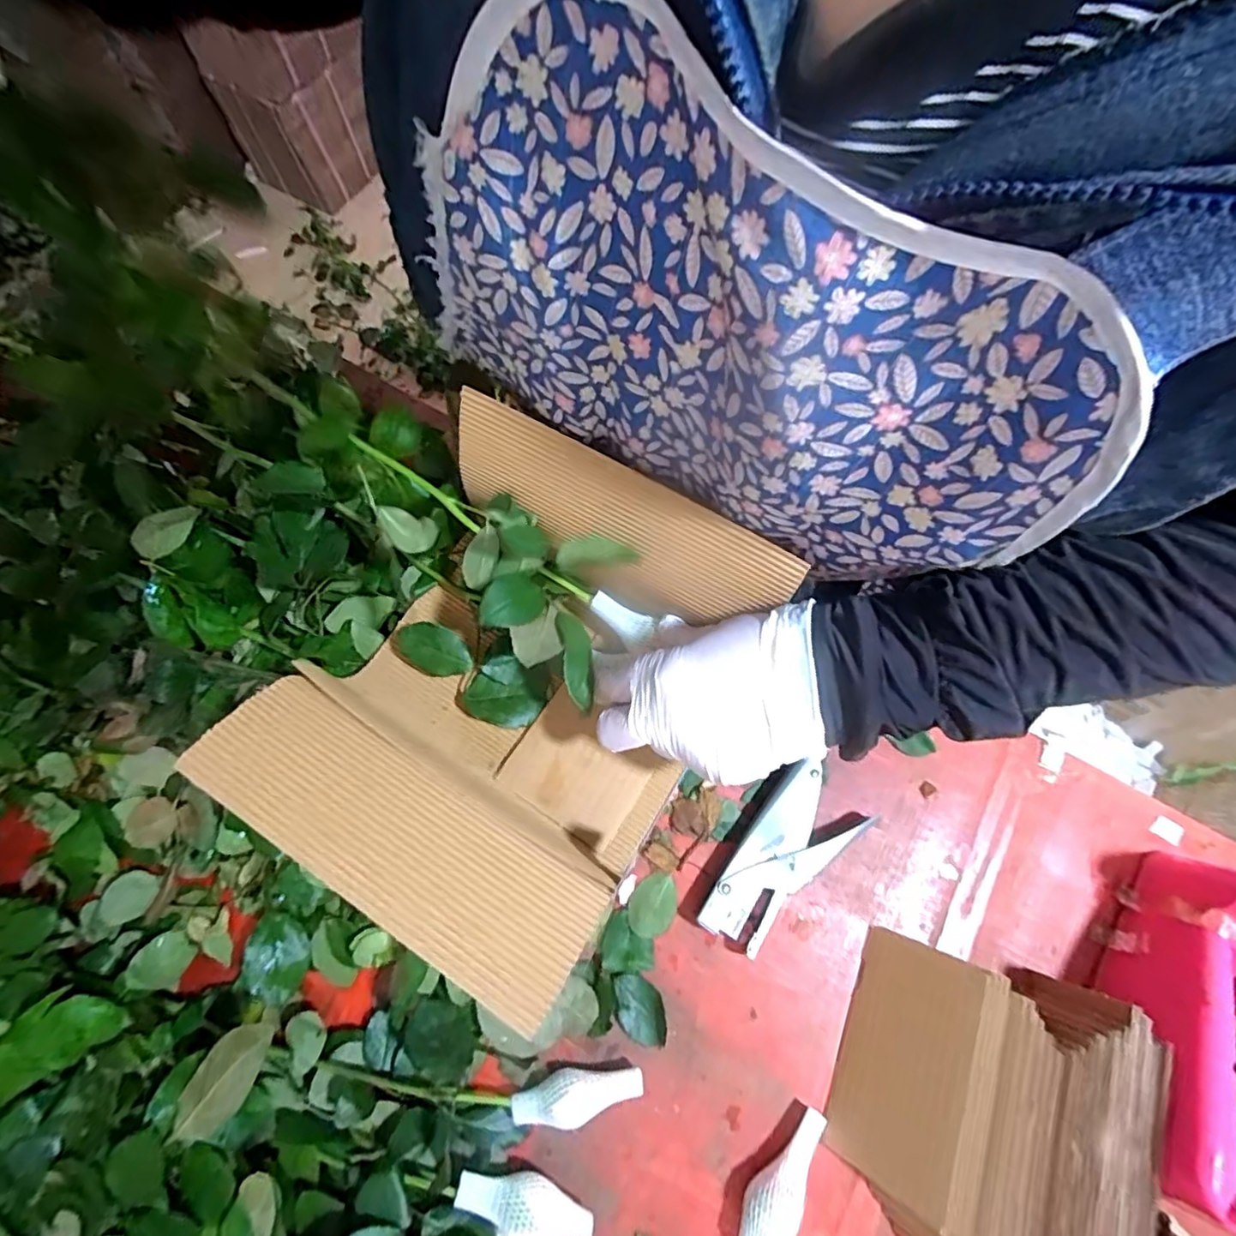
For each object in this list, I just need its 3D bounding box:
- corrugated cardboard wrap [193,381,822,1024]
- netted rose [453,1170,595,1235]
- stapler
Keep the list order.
[{"bbox_3d":[-0.062,0.046,0.343,0.209,0.102,0.236,30,73,9],"label":"corrugated cardboard wrap"},{"bbox_3d":[-0.058,0.368,0.375,0.085,0.031,0.030,11,71,7],"label":"netted rose"},{"bbox_3d":[0.118,0.179,0.450,0.140,0.024,0.067,-41,73,-11],"label":"stapler"}]

